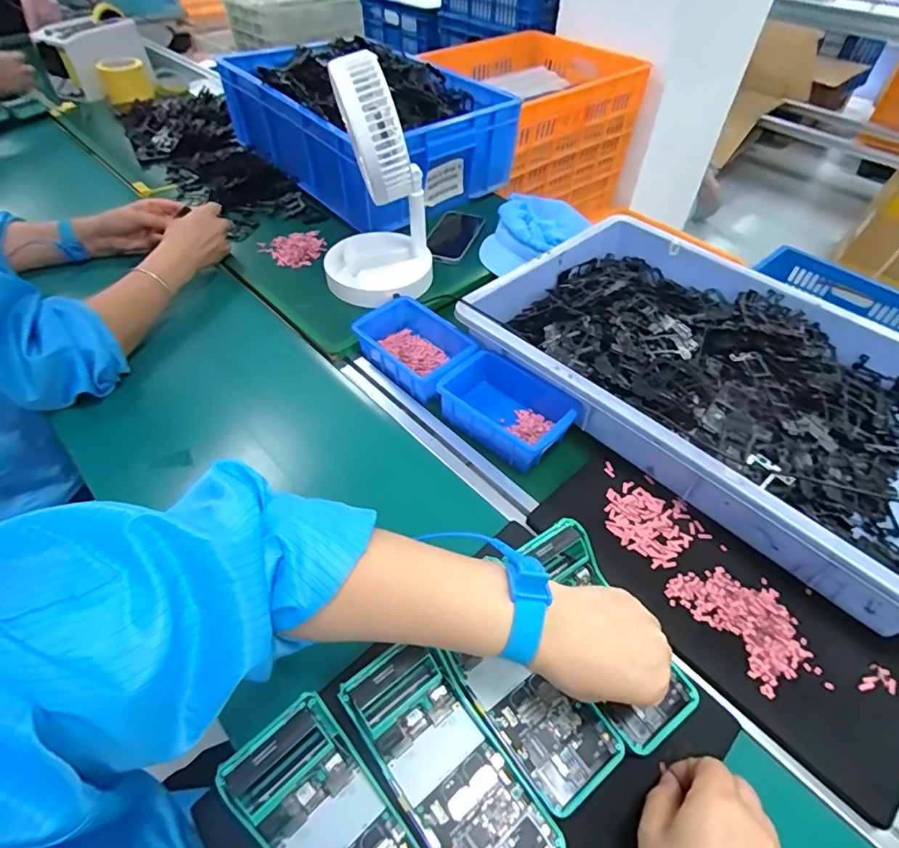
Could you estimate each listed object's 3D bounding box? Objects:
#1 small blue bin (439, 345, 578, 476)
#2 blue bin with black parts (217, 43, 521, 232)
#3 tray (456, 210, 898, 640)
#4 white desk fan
[{"bbox_3d":[0.073,-0.020,0.609,0.151,0.061,0.115,35,57,26],"label":"small blue bin"},{"bbox_3d":[-0.162,-0.570,0.943,0.491,0.193,0.335,35,57,26],"label":"blue bin with black parts"},{"bbox_3d":[0.326,-0.061,0.614,0.363,0.081,0.553,-36,59,-27],"label":"tray"},{"bbox_3d":[-0.106,-0.317,0.674,0.156,0.283,0.144,-9,50,-8],"label":"white desk fan"}]

